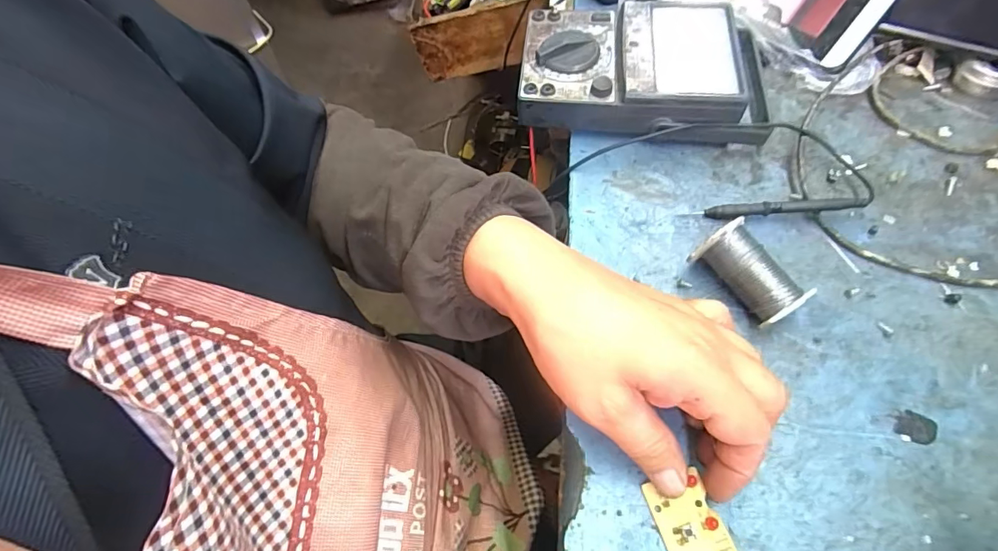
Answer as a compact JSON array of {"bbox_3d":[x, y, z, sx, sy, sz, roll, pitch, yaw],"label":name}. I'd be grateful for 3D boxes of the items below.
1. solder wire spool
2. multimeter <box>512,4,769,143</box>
[{"bbox_3d":[0.153,0.002,0.303,0.032,0.037,0.061,-31,62,-13],"label":"solder wire spool"},{"bbox_3d":[0.117,-0.163,0.394,0.193,0.048,0.118,3,60,6],"label":"multimeter"}]

